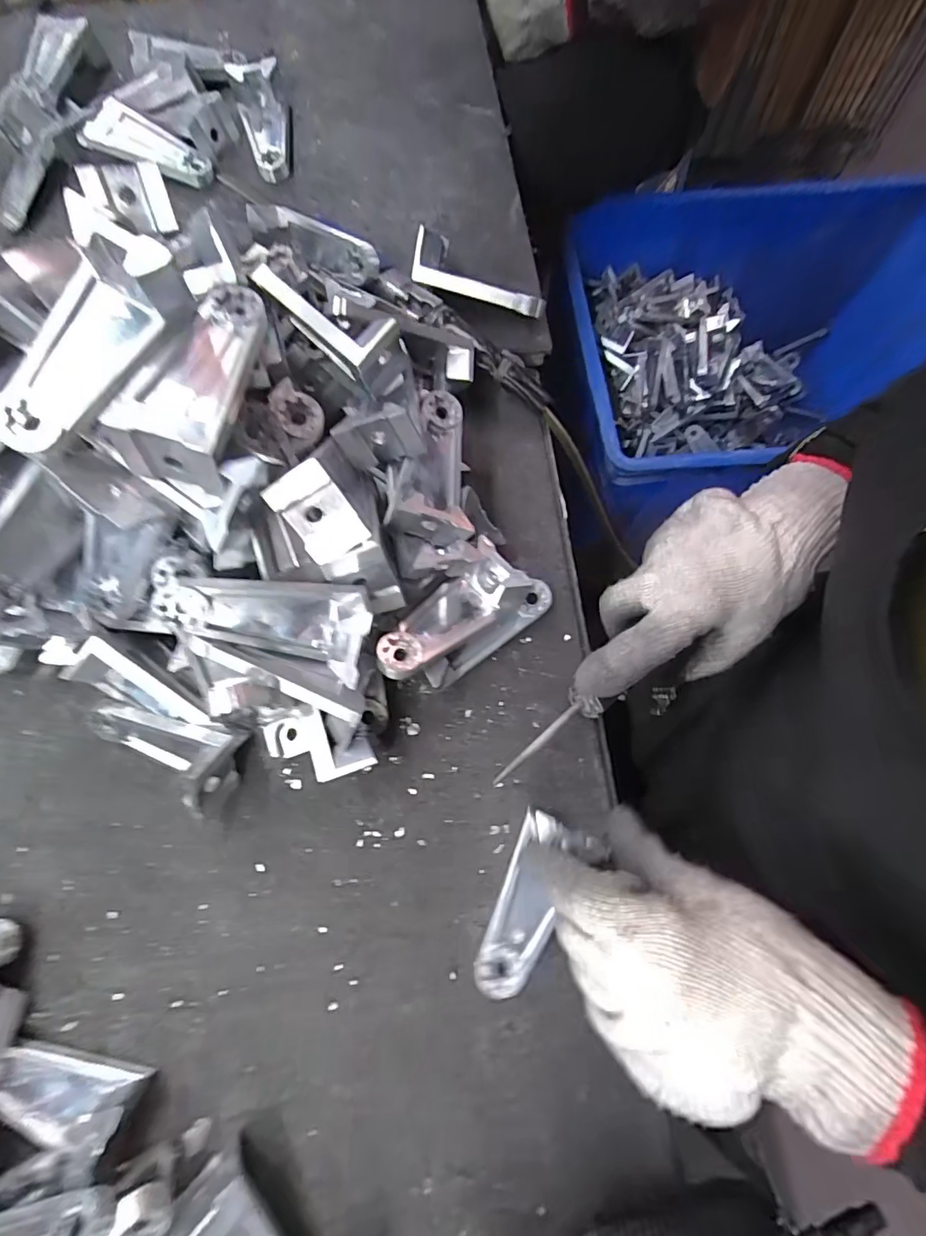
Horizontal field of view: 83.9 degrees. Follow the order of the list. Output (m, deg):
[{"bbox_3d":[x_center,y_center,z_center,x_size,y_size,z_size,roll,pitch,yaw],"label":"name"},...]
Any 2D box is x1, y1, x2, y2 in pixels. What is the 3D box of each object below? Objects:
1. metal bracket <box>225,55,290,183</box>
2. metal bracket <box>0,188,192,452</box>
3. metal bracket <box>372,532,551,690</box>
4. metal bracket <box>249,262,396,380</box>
[{"bbox_3d":[-0.165,-0.420,0.429,0.039,0.029,0.105,-18,75,-6],"label":"metal bracket"},{"bbox_3d":[-0.158,-0.113,0.212,0.038,0.033,0.095,34,91,8],"label":"metal bracket"},{"bbox_3d":[0.001,0.003,0.314,0.107,0.047,0.052,-43,79,-11],"label":"metal bracket"},{"bbox_3d":[-0.078,-0.168,0.280,0.087,0.014,0.032,42,78,10],"label":"metal bracket"}]

